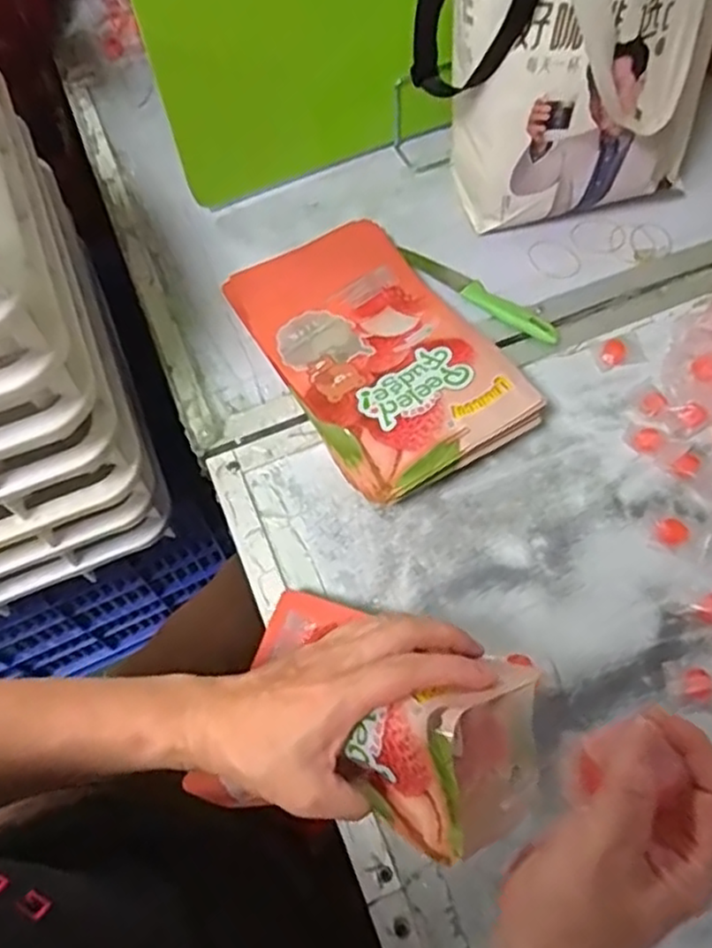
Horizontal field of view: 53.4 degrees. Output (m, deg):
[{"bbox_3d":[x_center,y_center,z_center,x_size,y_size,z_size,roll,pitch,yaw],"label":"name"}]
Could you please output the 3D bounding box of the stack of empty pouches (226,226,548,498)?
[{"bbox_3d":[0.014,-0.119,0.638,0.174,0.048,0.300,-28,65,-11],"label":"stack of empty pouches"}]

